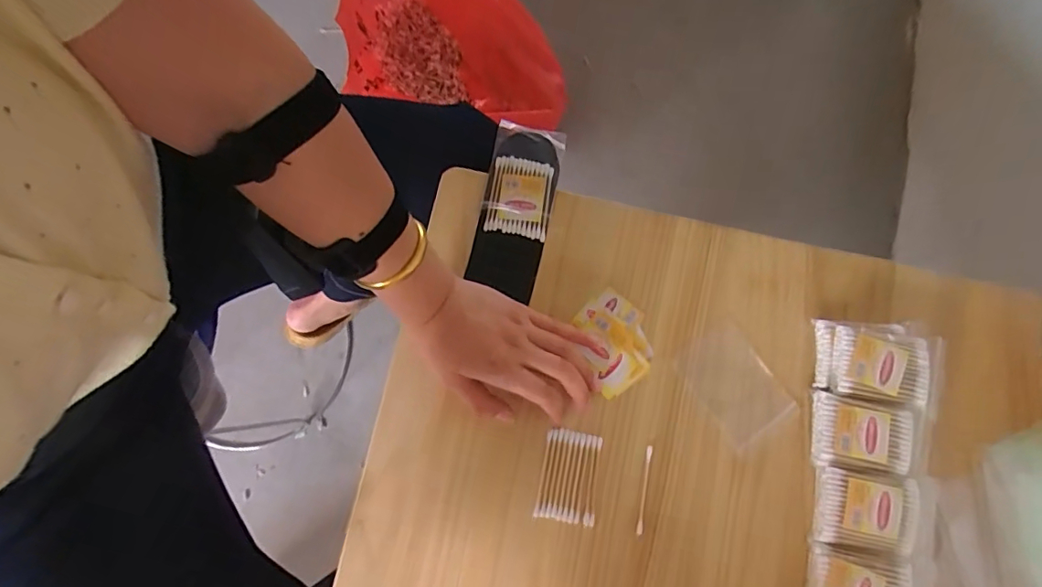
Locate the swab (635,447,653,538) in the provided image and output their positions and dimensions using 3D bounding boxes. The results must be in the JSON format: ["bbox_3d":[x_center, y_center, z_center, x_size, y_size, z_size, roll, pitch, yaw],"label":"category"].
[{"bbox_3d":[0.103,0.164,0.440,0.005,0.004,0.072,9,78,2],"label":"swab"}]

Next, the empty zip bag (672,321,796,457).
[{"bbox_3d":[0.186,0.080,0.461,0.069,0.005,0.095,-36,80,-8],"label":"empty zip bag"}]

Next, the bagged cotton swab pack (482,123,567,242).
[{"bbox_3d":[0.001,-0.107,0.487,0.065,0.006,0.111,12,78,2],"label":"bagged cotton swab pack"}]

